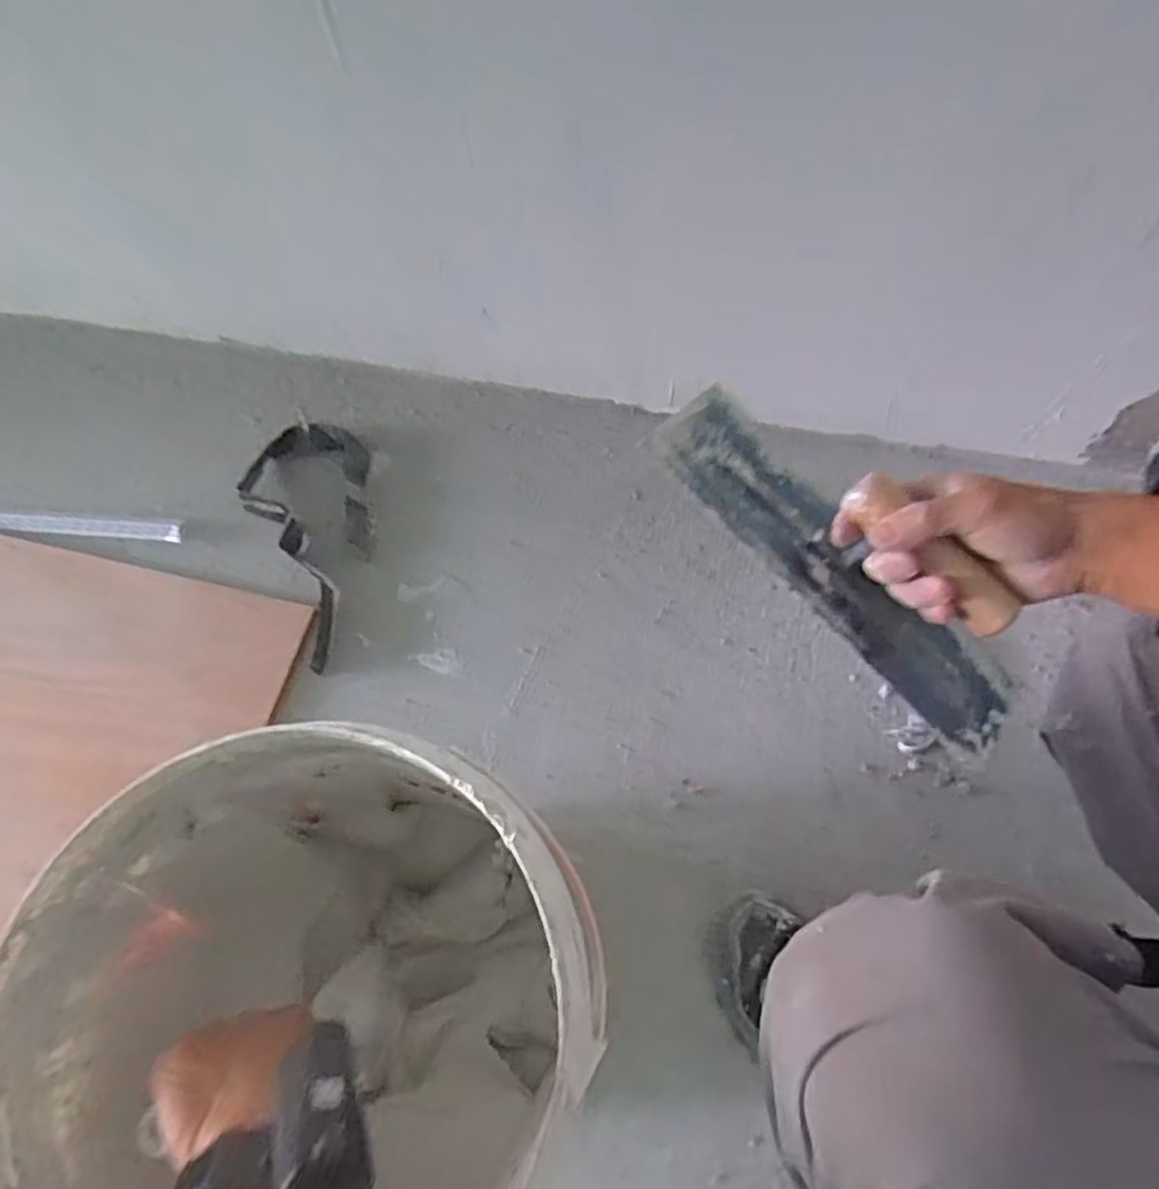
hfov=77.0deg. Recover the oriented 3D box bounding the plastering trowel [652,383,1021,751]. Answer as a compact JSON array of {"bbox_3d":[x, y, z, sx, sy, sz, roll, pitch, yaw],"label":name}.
[{"bbox_3d":[0.175,-0.026,0.463,0.081,0.082,0.290,-43,82,-14],"label":"plastering trowel"}]

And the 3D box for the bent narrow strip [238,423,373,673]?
[{"bbox_3d":[-0.318,-0.063,0.852,0.143,0.032,0.319,-10,67,-1],"label":"bent narrow strip"}]

